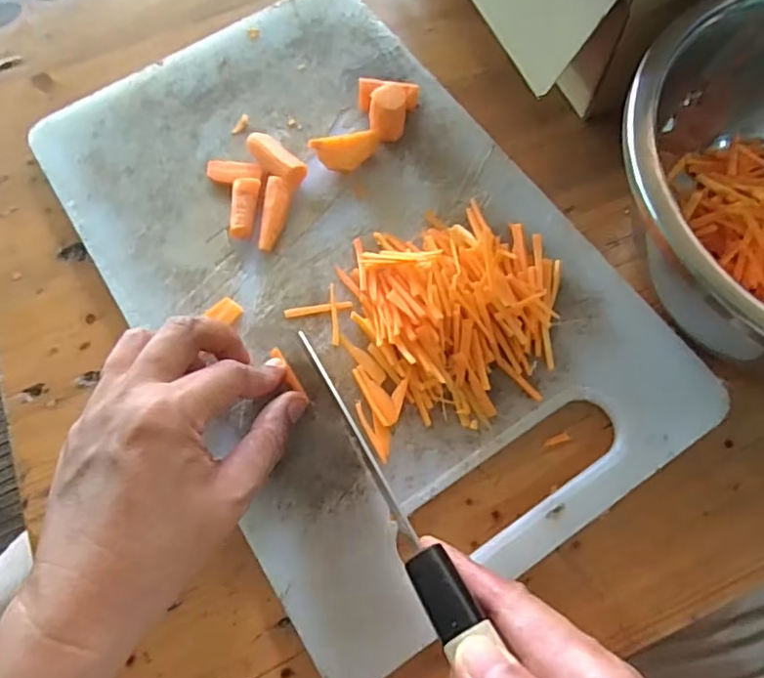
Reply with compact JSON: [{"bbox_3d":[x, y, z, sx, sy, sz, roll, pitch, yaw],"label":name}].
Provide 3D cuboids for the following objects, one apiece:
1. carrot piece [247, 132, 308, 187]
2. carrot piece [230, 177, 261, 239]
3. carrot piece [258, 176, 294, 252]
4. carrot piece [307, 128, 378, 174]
[{"bbox_3d":[-0.067,-0.112,0.371,0.043,0.016,0.017,41,75,15],"label":"carrot piece"},{"bbox_3d":[-0.084,-0.080,0.360,0.014,0.014,0.040,4,69,3],"label":"carrot piece"},{"bbox_3d":[-0.064,-0.075,0.357,0.016,0.014,0.046,4,69,3],"label":"carrot piece"},{"bbox_3d":[-0.021,-0.115,0.368,0.041,0.020,0.018,-13,69,-4],"label":"carrot piece"}]

